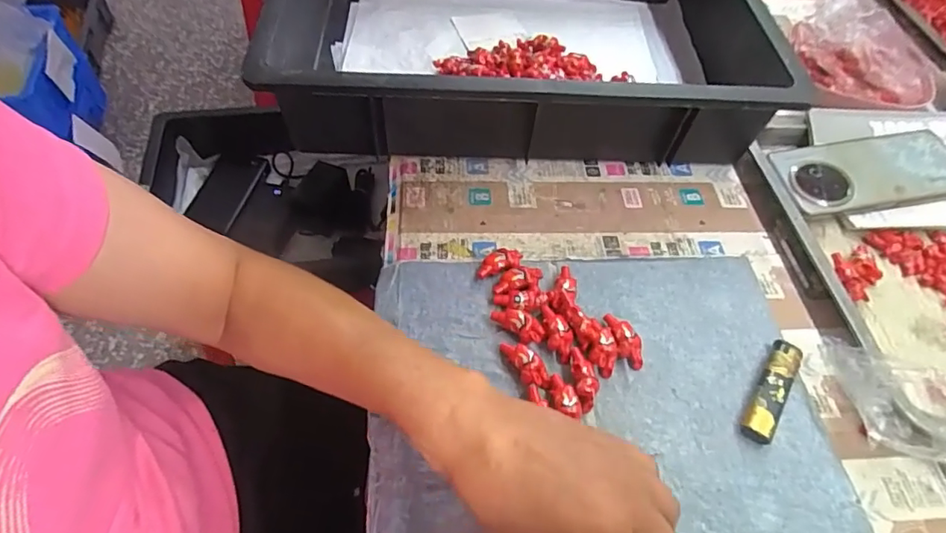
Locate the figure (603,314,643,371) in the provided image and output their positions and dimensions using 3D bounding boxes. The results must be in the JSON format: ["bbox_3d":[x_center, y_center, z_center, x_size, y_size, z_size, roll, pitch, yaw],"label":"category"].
[{"bbox_3d":[0.107,0.052,0.374,0.017,0.014,0.040,-5,55,-7],"label":"figure"}]

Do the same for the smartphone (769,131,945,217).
[{"bbox_3d":[0.354,-0.084,0.469,0.162,0.010,0.074,-6,61,-2],"label":"smartphone"}]

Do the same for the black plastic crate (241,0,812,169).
[{"bbox_3d":[0.057,-0.247,0.538,0.469,0.099,0.352,1,55,-3],"label":"black plastic crate"}]

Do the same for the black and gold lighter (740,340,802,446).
[{"bbox_3d":[0.205,0.085,0.362,0.019,0.014,0.077,31,59,17],"label":"black and gold lighter"}]

